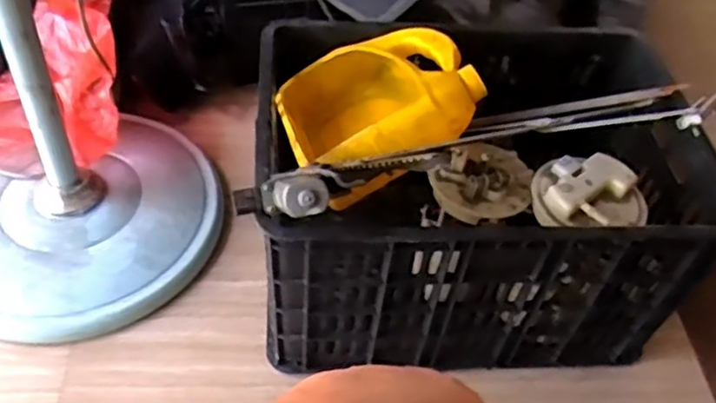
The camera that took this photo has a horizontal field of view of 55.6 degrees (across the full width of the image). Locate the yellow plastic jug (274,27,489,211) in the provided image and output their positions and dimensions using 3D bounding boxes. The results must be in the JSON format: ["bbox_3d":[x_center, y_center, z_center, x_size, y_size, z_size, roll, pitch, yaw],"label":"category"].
[{"bbox_3d":[0.023,-0.119,0.818,0.220,0.110,0.210,-29,34,6],"label":"yellow plastic jug"}]

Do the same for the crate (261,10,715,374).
[{"bbox_3d":[0.126,-0.006,0.863,0.482,0.298,0.362,-1,48,-7],"label":"crate"}]

